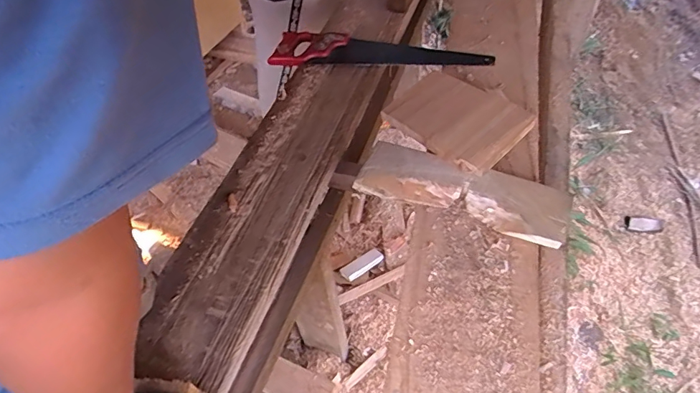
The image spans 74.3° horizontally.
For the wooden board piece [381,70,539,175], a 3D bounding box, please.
[{"bbox_3d":[0.171,-0.126,0.724,0.160,0.024,0.200,-33,51,-20],"label":"wooden board piece"}]

